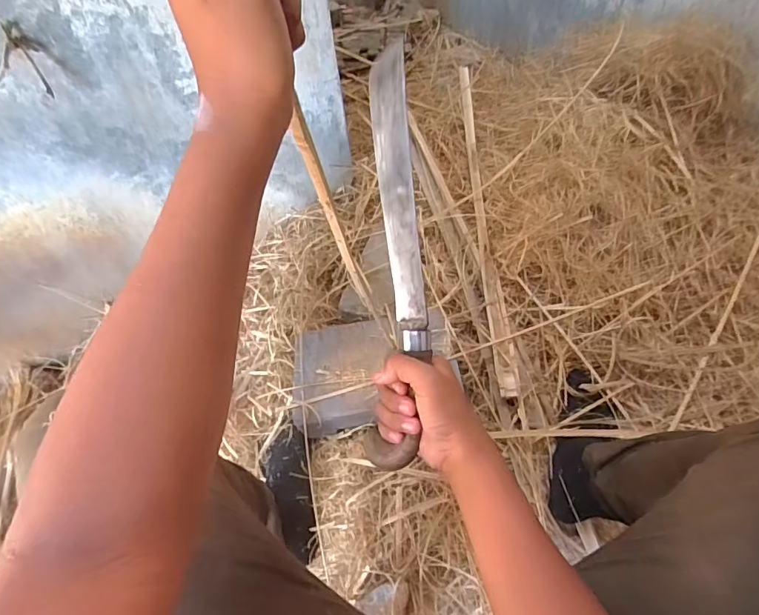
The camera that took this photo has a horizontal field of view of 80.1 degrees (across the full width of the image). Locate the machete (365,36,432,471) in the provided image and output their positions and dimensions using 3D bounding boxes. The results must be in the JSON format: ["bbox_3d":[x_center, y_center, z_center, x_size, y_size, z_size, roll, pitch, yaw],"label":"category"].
[{"bbox_3d":[0.014,-0.043,0.428,0.059,0.023,0.389,-2,91,2],"label":"machete"}]

